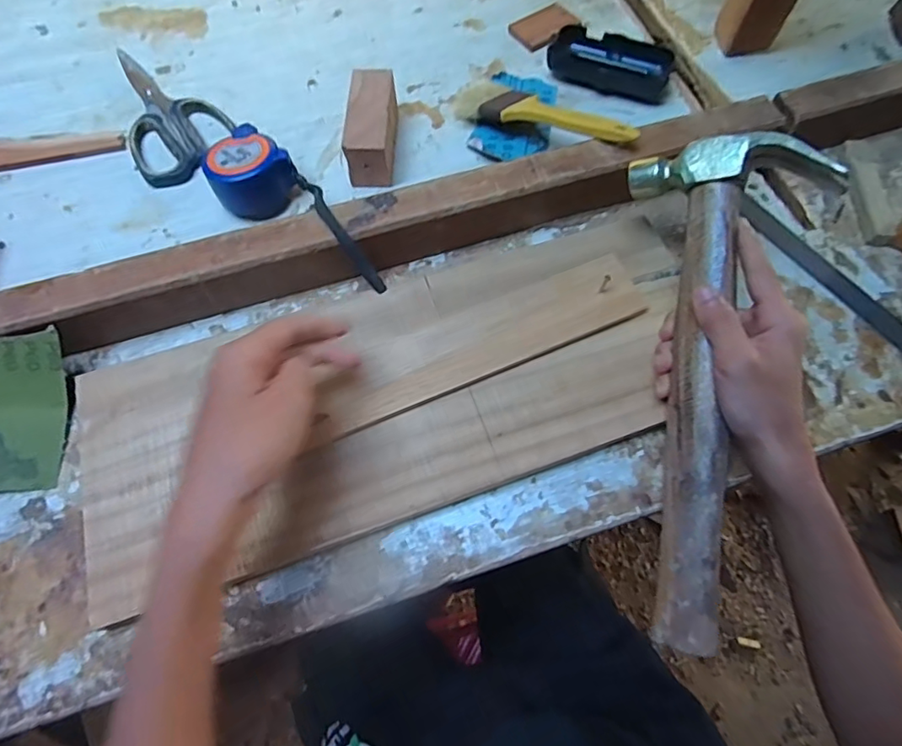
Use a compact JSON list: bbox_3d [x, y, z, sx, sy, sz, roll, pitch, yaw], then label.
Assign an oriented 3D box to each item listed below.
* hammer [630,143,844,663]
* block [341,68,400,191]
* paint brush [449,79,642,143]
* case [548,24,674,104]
[{"bbox_3d":[0.172,0.008,0.328,0.107,0.033,0.306,-3,81,33],"label":"hammer"},{"bbox_3d":[-0.066,-0.206,0.459,0.036,0.051,0.096,1,65,1],"label":"block"},{"bbox_3d":[0.074,-0.215,0.448,0.044,0.016,0.176,-43,53,-17],"label":"paint brush"},{"bbox_3d":[0.150,-0.289,0.508,0.112,0.024,0.057,26,68,12],"label":"case"}]

